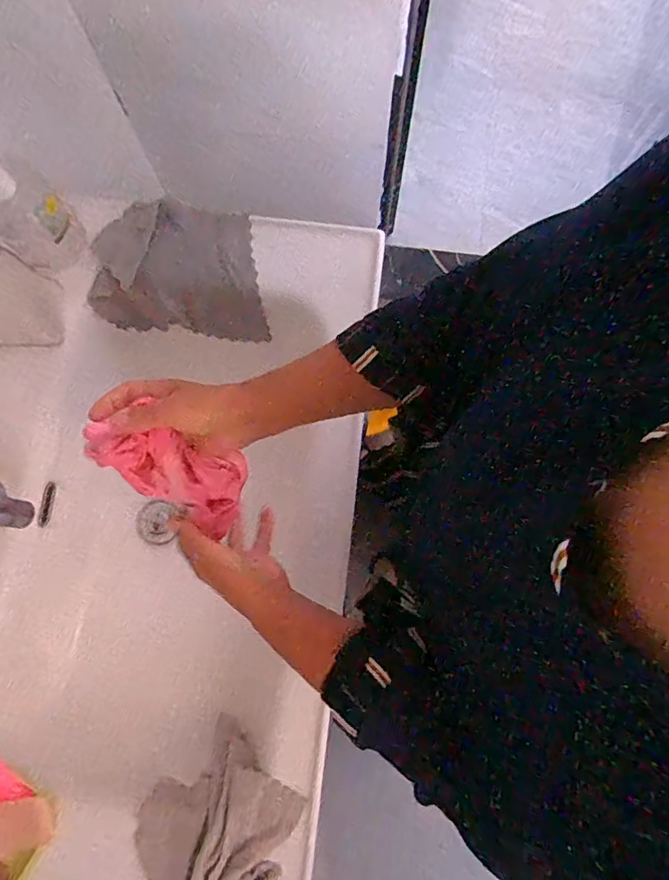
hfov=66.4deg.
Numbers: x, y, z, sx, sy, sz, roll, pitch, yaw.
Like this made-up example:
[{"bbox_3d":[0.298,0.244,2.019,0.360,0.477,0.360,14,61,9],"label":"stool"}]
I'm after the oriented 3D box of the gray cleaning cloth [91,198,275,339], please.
[{"bbox_3d":[-0.196,-0.222,0.674,0.219,0.080,0.145,4,79,1],"label":"gray cleaning cloth"}]

